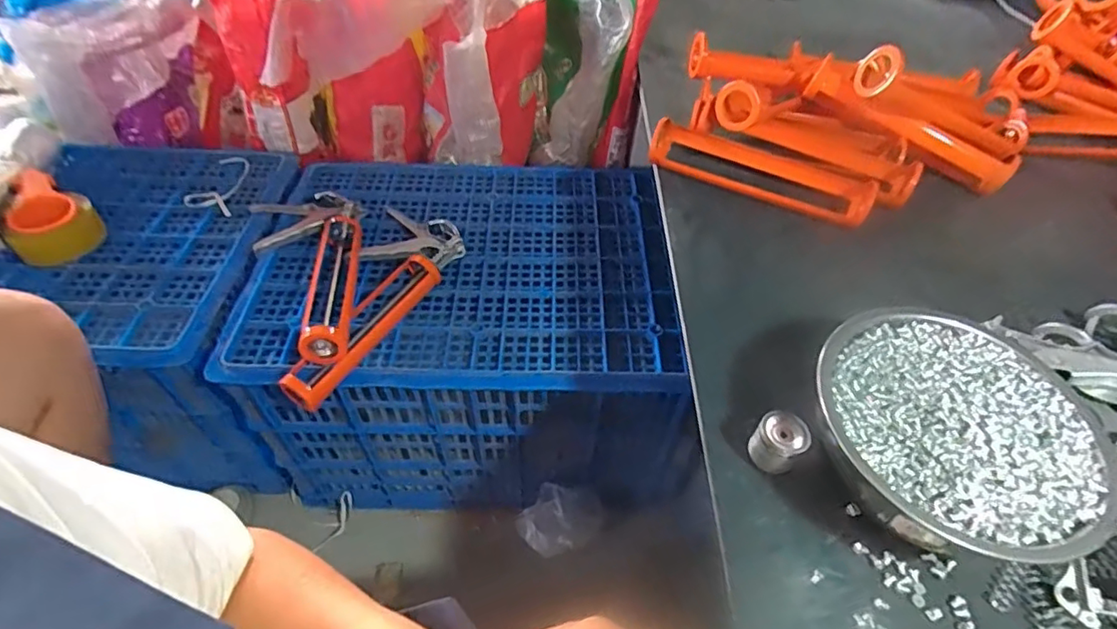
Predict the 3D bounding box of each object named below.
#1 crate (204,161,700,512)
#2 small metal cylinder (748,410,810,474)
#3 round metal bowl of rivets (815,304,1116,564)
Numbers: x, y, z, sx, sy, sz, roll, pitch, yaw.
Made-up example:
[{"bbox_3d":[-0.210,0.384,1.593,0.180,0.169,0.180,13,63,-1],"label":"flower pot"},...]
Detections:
[{"bbox_3d":[-0.142,0.029,0.952,0.615,0.351,0.470,3,50,0],"label":"crate"},{"bbox_3d":[0.164,0.096,0.415,0.034,0.030,0.039,35,57,24],"label":"small metal cylinder"},{"bbox_3d":[0.276,0.086,0.400,0.172,0.067,0.177,1,50,-1],"label":"round metal bowl of rivets"}]

